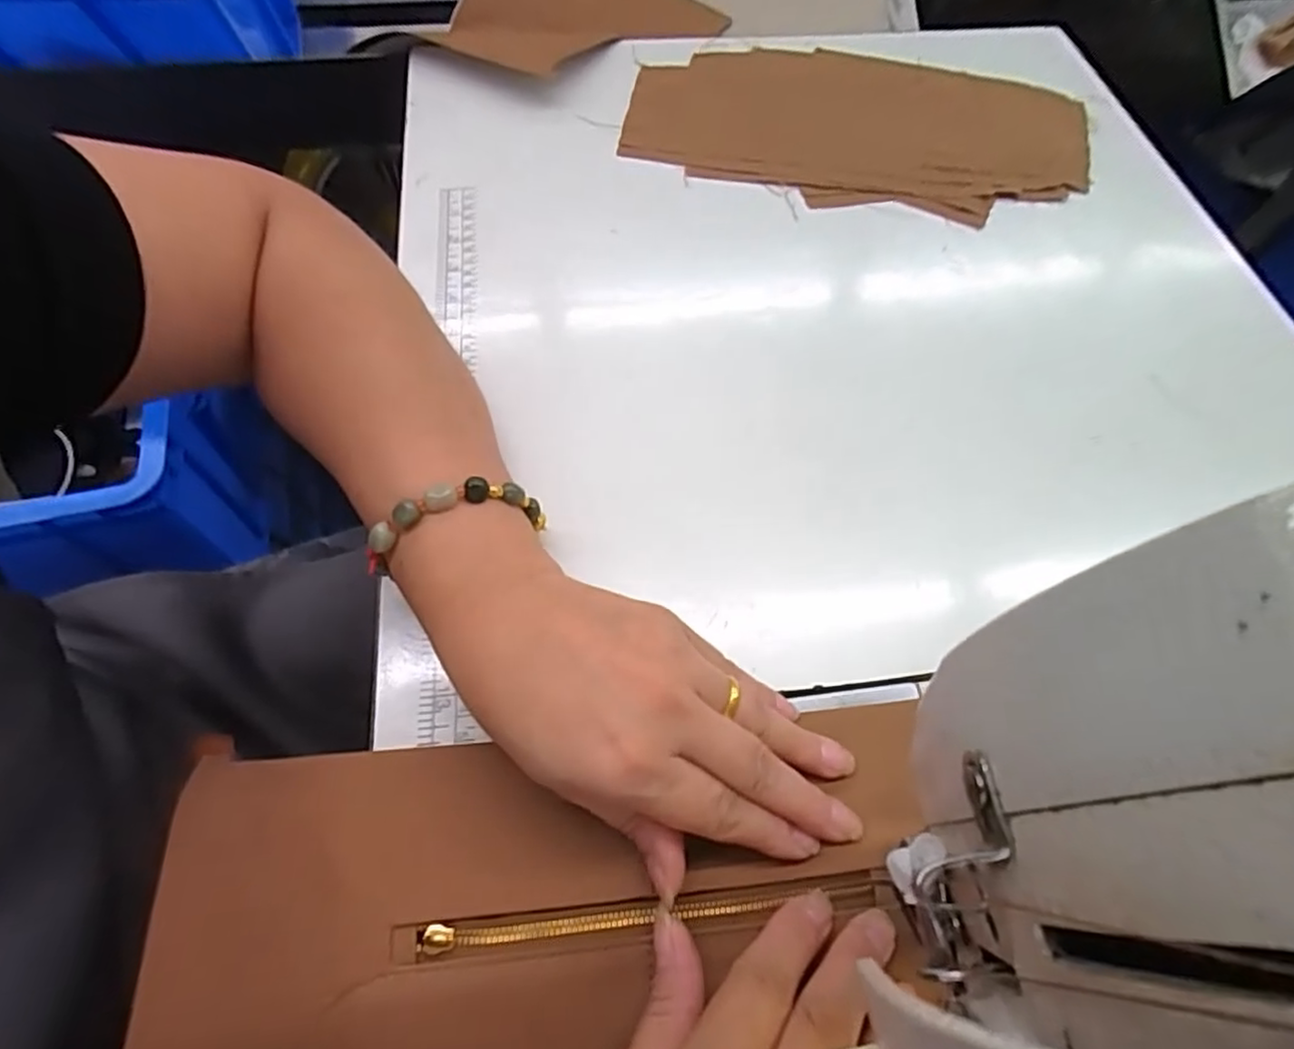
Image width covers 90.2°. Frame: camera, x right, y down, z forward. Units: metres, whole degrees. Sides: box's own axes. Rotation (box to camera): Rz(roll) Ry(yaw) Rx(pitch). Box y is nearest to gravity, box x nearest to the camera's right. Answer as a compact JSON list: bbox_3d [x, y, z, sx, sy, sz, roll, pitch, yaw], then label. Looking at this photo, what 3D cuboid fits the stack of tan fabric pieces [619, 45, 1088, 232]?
[{"bbox_3d":[0.149,-0.291,0.467,0.322,0.024,0.156,8,62,2],"label":"stack of tan fabric pieces"}]

